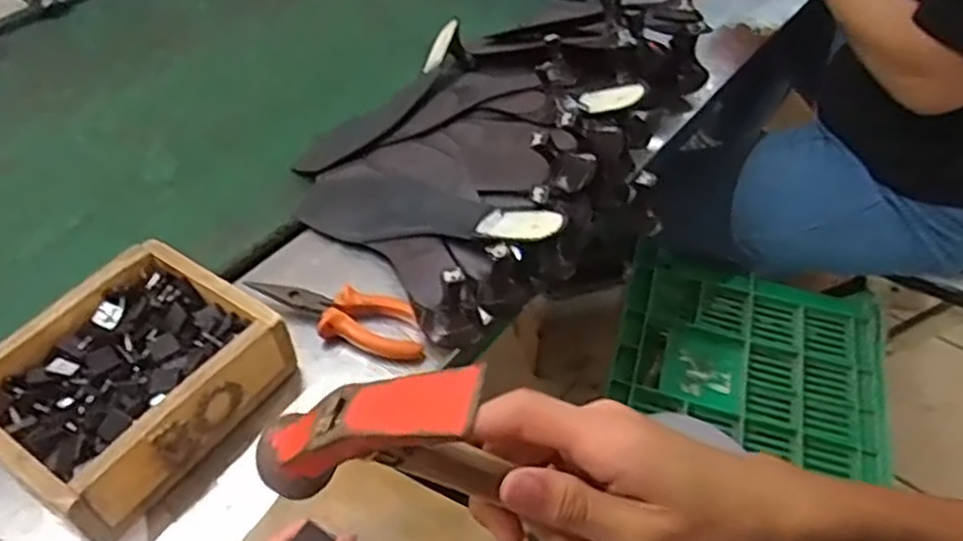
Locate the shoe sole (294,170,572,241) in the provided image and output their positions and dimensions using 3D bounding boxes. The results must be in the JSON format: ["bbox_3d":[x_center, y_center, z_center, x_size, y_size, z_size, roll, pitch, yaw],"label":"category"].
[{"bbox_3d":[-0.051,-0.051,0.650,0.259,0.022,0.073,8,47,26],"label":"shoe sole"}]

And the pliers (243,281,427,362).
[{"bbox_3d":[-0.114,0.035,0.584,0.150,0.022,0.049,13,49,12],"label":"pliers"}]

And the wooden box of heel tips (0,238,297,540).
[{"bbox_3d":[-0.252,0.080,0.521,0.158,0.071,0.180,28,53,23],"label":"wooden box of heel tips"}]

